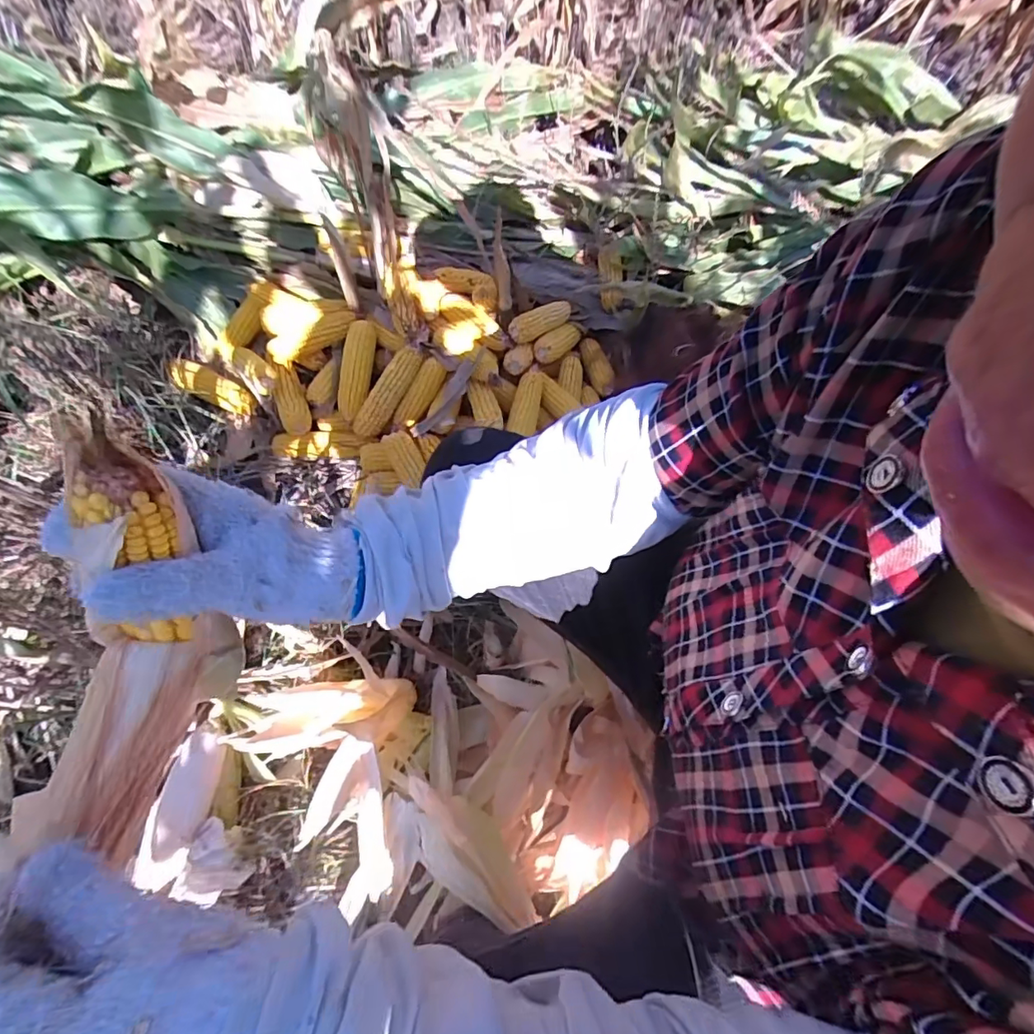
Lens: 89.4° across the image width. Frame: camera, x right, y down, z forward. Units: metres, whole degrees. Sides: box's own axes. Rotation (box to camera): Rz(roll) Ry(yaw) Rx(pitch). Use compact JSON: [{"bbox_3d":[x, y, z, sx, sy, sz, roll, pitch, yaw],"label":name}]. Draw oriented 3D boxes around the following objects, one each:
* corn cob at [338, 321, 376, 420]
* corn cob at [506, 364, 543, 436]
[{"bbox_3d":[-0.294,-0.272,0.955,0.047,0.040,0.182,5,76,1],"label":"corn cob"},{"bbox_3d":[0.023,-0.217,0.957,0.047,0.050,0.141,15,84,6],"label":"corn cob"}]

